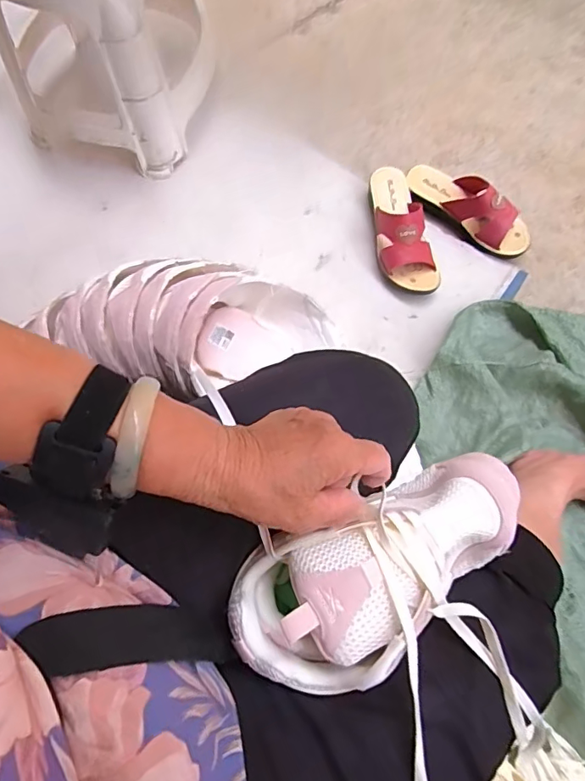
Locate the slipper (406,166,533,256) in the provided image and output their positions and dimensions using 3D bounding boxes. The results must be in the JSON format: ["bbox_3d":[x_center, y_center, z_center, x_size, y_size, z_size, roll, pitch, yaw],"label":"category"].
[{"bbox_3d":[0.295,-0.307,0.828,0.228,0.075,0.080,34,76,9],"label":"slipper"}]

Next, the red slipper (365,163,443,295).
[{"bbox_3d":[0.174,-0.266,0.804,0.081,0.078,0.223,-11,73,-4],"label":"red slipper"}]

